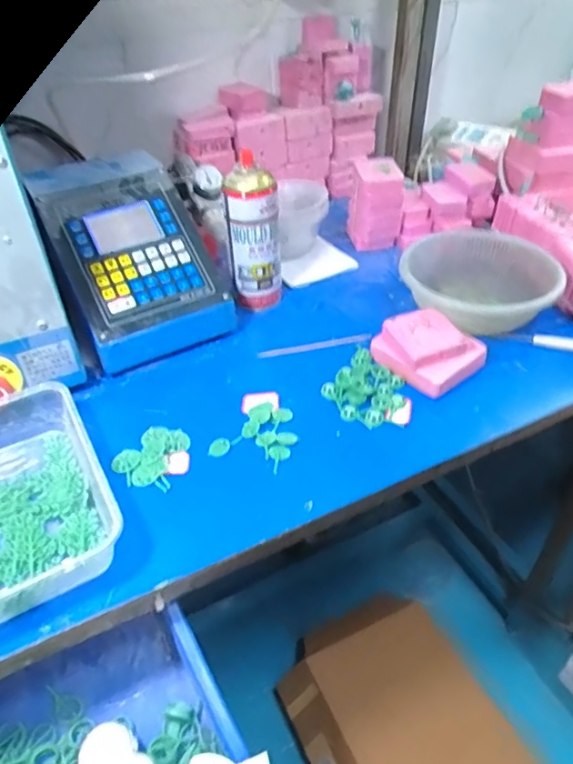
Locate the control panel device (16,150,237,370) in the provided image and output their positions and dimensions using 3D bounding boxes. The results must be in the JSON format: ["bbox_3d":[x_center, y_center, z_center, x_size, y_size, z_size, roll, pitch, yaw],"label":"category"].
[{"bbox_3d":[-0.182,-0.146,0.652,0.169,0.147,0.194,-22,45,-20],"label":"control panel device"}]

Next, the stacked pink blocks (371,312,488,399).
[{"bbox_3d":[0.154,-0.037,0.606,0.084,0.047,0.094,-29,48,-26],"label":"stacked pink blocks"}]

